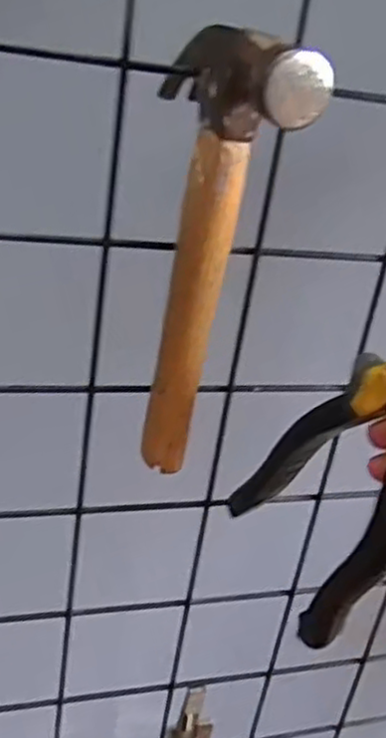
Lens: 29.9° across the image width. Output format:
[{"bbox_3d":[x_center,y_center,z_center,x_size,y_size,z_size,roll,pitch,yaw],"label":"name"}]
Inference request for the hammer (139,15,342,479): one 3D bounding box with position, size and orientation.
[{"bbox_3d":[0.007,-0.036,0.290,0.022,0.179,0.078,-8,30,-29],"label":"hammer"}]

